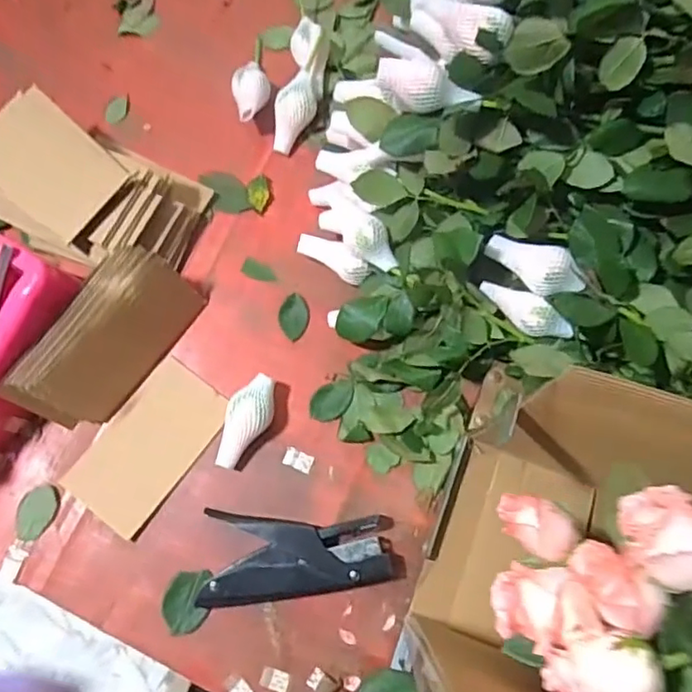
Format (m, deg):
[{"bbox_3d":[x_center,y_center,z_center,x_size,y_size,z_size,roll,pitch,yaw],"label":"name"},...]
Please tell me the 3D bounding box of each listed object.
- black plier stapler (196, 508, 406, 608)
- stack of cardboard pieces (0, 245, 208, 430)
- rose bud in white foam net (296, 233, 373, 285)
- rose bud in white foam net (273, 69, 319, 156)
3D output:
[{"bbox_3d":[-0.033,0.171,0.474,0.153,0.027,0.068,0,75,2],"label":"black plier stapler"},{"bbox_3d":[-0.201,-0.004,0.502,0.032,0.092,0.159,28,78,42],"label":"stack of cardboard pieces"},{"bbox_3d":[-0.009,-0.078,0.539,0.070,0.029,0.025,31,78,9],"label":"rose bud in white foam net"},{"bbox_3d":[-0.050,-0.228,0.576,0.035,0.031,0.081,21,92,7],"label":"rose bud in white foam net"}]

